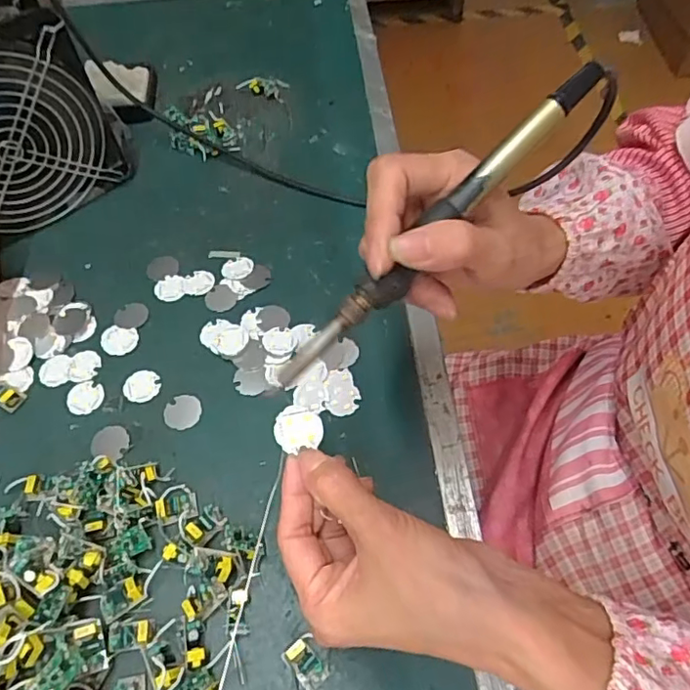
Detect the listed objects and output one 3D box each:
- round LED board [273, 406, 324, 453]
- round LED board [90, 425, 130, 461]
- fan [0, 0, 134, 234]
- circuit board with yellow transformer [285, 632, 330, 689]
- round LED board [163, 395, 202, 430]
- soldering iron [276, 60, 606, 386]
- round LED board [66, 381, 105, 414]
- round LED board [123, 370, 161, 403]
[{"bbox_3d":[-0.023,0.041,0.284,0.025,0.004,0.021,-6,75,-24],"label":"round LED board"},{"bbox_3d":[-0.153,0.063,0.368,0.024,0.004,0.022,0,57,1],"label":"round LED board"},{"bbox_3d":[-0.252,-0.160,0.416,0.155,0.147,0.058,-34,64,-18],"label":"fan"},{"bbox_3d":[-0.020,0.168,0.299,0.016,0.012,0.024,-27,61,-16],"label":"circuit board with yellow transformer"},{"bbox_3d":[-0.109,0.045,0.380,0.024,0.004,0.024,0,57,1],"label":"round LED board"},{"bbox_3d":[0.041,-0.051,0.252,0.194,0.012,0.016,-45,67,4],"label":"soldering iron"},{"bbox_3d":[-0.177,0.036,0.386,0.025,0.004,0.023,0,57,1],"label":"round LED board"},{"bbox_3d":[-0.140,0.027,0.387,0.024,0.004,0.023,0,57,1],"label":"round LED board"}]

